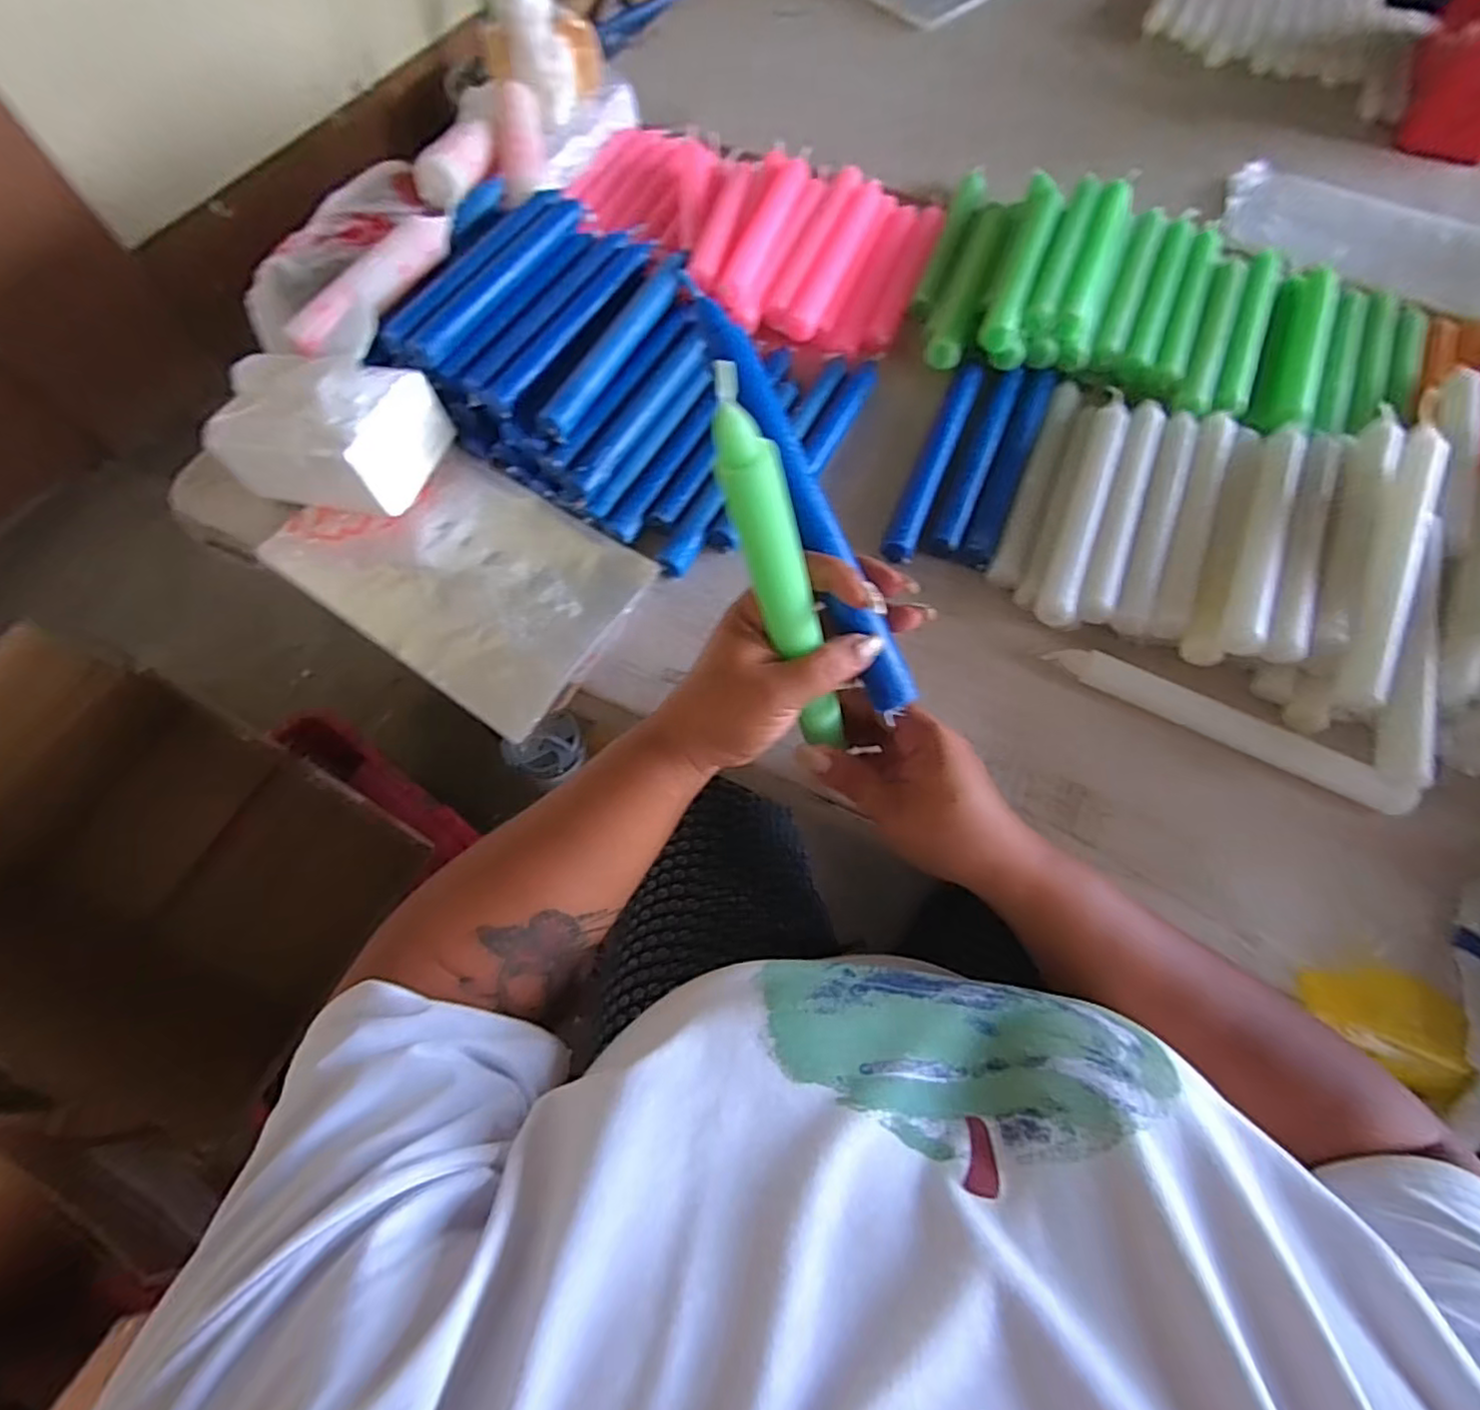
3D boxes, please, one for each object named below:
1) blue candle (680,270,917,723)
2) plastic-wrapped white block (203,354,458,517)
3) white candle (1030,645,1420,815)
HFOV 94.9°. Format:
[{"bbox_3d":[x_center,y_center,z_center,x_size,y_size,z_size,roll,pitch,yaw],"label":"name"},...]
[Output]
[{"bbox_3d":[0.031,-0.094,0.321,0.020,0.014,0.215,-30,100,-12],"label":"blue candle"},{"bbox_3d":[-0.296,-0.195,0.483,0.143,0.070,0.090,8,66,5],"label":"plastic-wrapped white block"},{"bbox_3d":[0.295,0.008,0.412,0.203,0.024,0.024,27,69,13],"label":"white candle"}]

